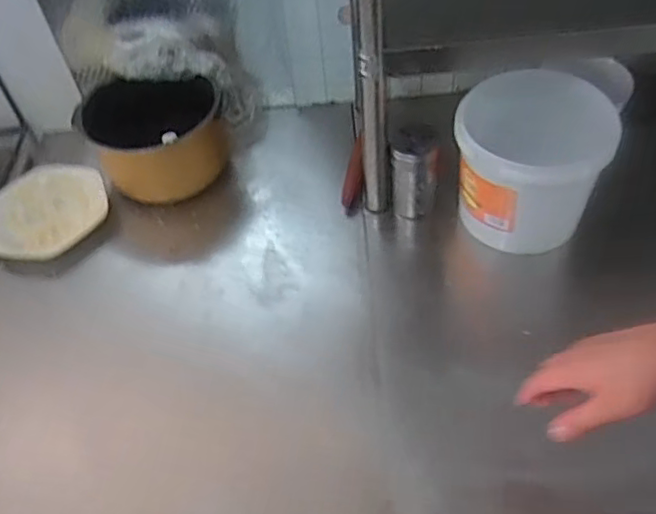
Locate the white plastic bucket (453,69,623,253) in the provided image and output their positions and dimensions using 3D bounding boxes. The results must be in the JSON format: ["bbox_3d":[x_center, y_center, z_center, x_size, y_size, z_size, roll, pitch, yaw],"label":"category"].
[{"bbox_3d":[0.275,-0.127,0.877,0.187,0.166,0.187,-3,51,4],"label":"white plastic bucket"}]

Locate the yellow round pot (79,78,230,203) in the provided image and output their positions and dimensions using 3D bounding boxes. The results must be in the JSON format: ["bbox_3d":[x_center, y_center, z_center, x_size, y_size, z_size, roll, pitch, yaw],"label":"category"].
[{"bbox_3d":[-0.260,-0.180,0.997,0.204,0.161,0.159,-10,51,-2],"label":"yellow round pot"}]

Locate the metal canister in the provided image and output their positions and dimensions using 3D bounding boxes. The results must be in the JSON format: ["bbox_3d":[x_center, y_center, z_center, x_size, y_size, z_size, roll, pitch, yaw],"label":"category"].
[{"bbox_3d":[0.127,-0.117,0.929,0.066,0.138,0.078,2,51,8],"label":"metal canister"}]

